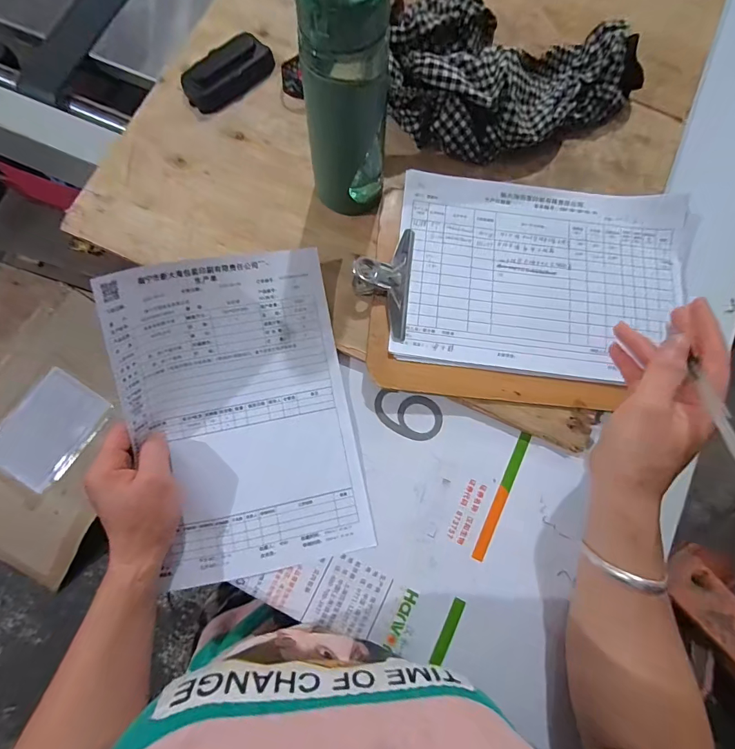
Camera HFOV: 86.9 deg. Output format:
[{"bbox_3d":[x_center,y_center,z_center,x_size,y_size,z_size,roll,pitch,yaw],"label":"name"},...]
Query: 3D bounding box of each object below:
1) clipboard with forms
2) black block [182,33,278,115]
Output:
[{"bbox_3d":[0.167,-0.092,0.397,0.337,0.029,0.236,3,78,0],"label":"clipboard with forms"},{"bbox_3d":[-0.160,-0.343,0.443,0.047,0.024,0.101,44,81,8],"label":"black block"}]

